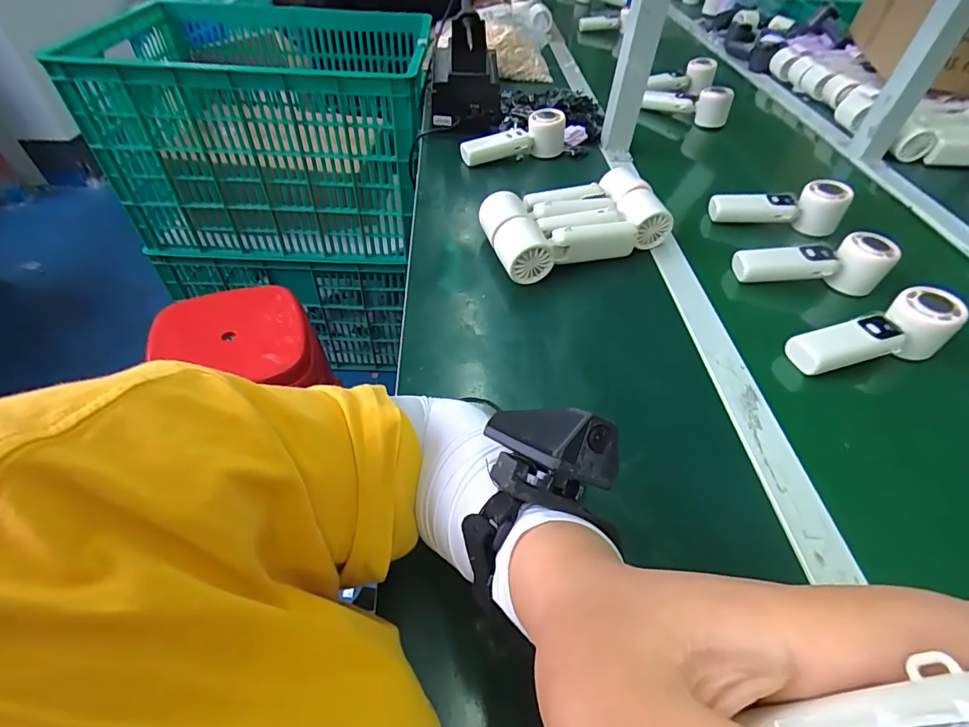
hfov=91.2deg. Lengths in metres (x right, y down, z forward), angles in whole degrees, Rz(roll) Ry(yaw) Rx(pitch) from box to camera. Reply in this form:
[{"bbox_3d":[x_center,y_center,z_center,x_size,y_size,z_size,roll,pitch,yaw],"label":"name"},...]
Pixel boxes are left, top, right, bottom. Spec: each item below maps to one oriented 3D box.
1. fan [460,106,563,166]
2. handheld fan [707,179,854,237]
[{"bbox_3d":[0.046,-0.350,0.733,0.161,0.061,0.046,-18,53,-19],"label":"fan"},{"bbox_3d":[0.395,-0.215,0.641,0.167,0.057,0.043,10,49,4],"label":"handheld fan"}]

